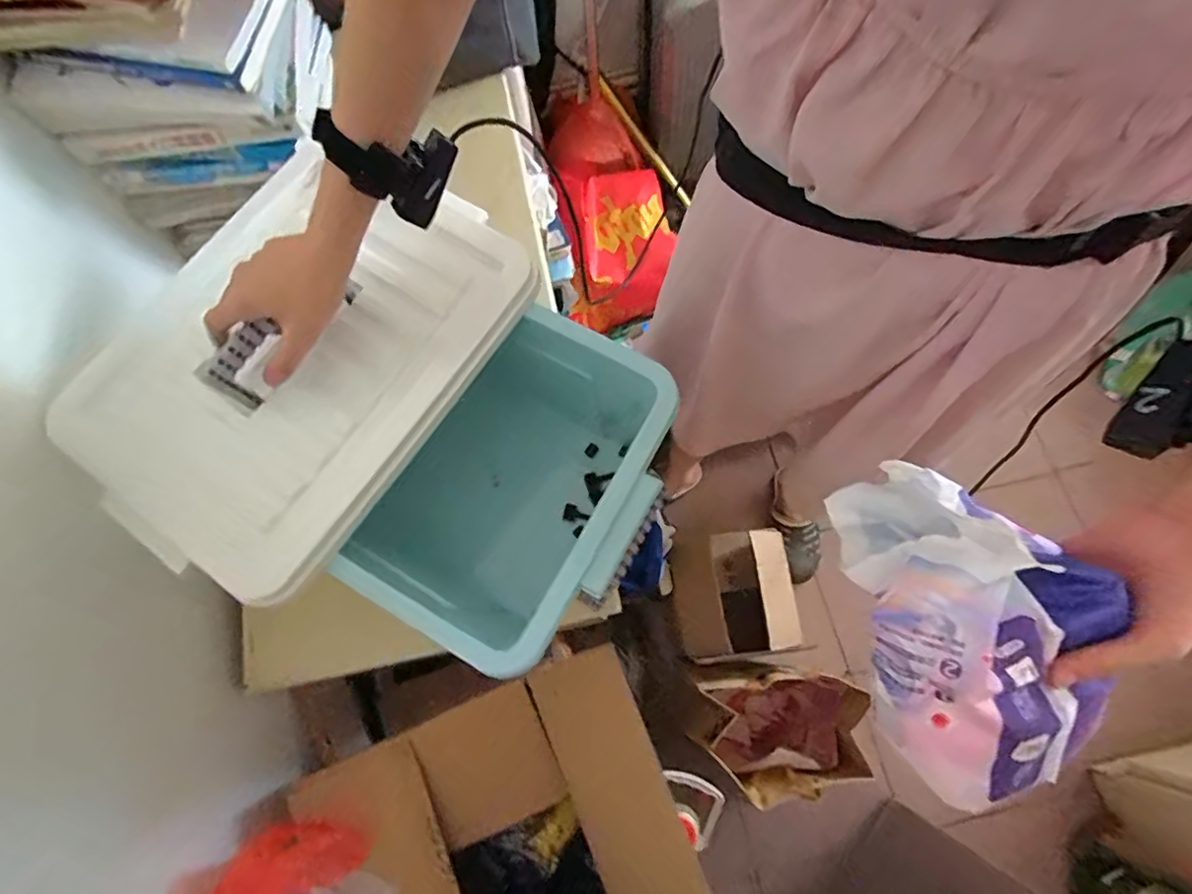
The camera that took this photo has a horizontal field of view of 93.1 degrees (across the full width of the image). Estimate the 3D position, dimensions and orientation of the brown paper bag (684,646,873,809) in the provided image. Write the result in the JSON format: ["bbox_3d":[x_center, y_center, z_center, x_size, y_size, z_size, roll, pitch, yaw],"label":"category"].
[{"bbox_3d":[0.324,0.480,1.031,0.262,0.291,0.218,-9,72,-3],"label":"brown paper bag"}]

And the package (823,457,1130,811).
[{"bbox_3d":[0.242,0.110,0.365,0.135,0.091,0.217,-2,72,0],"label":"package"}]

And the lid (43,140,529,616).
[{"bbox_3d":[-0.281,-0.096,0.520,0.307,0.046,0.402,33,75,10],"label":"lid"}]

